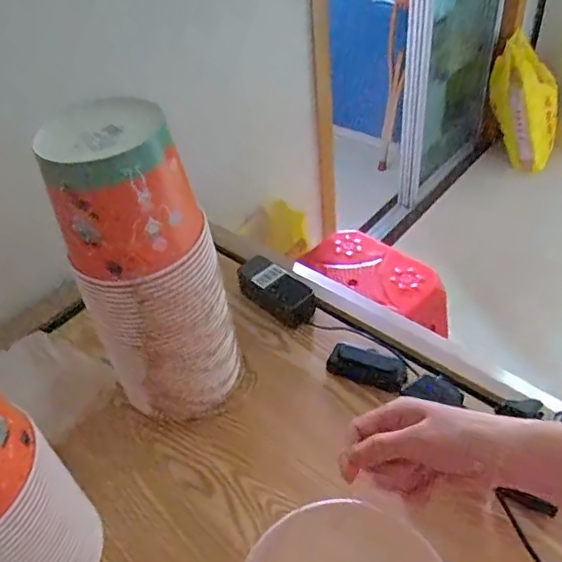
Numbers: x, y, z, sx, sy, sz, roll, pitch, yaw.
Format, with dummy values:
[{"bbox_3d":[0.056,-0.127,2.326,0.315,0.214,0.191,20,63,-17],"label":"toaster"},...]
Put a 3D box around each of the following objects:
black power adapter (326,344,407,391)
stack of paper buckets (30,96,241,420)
[{"bbox_3d":[0.119,0.116,0.774,0.110,0.034,0.048,17,46,22],"label":"black power adapter"},{"bbox_3d":[-0.155,0.001,0.652,0.151,0.390,0.147,-22,45,-15],"label":"stack of paper buckets"}]

